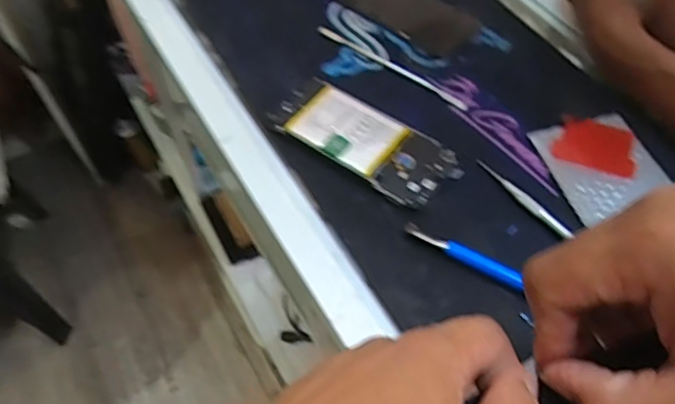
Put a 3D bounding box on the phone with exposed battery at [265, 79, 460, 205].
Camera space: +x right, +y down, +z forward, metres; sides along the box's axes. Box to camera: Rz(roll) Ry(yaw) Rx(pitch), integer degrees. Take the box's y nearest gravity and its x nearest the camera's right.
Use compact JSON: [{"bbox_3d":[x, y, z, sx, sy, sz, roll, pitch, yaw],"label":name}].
[{"bbox_3d":[0.022,-0.054,0.474,0.160,0.013,0.069,31,63,20],"label":"phone with exposed battery"}]

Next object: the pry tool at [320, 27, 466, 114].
[{"bbox_3d":[0.051,-0.133,0.530,0.170,0.009,0.012,33,64,20],"label":"pry tool"}]

